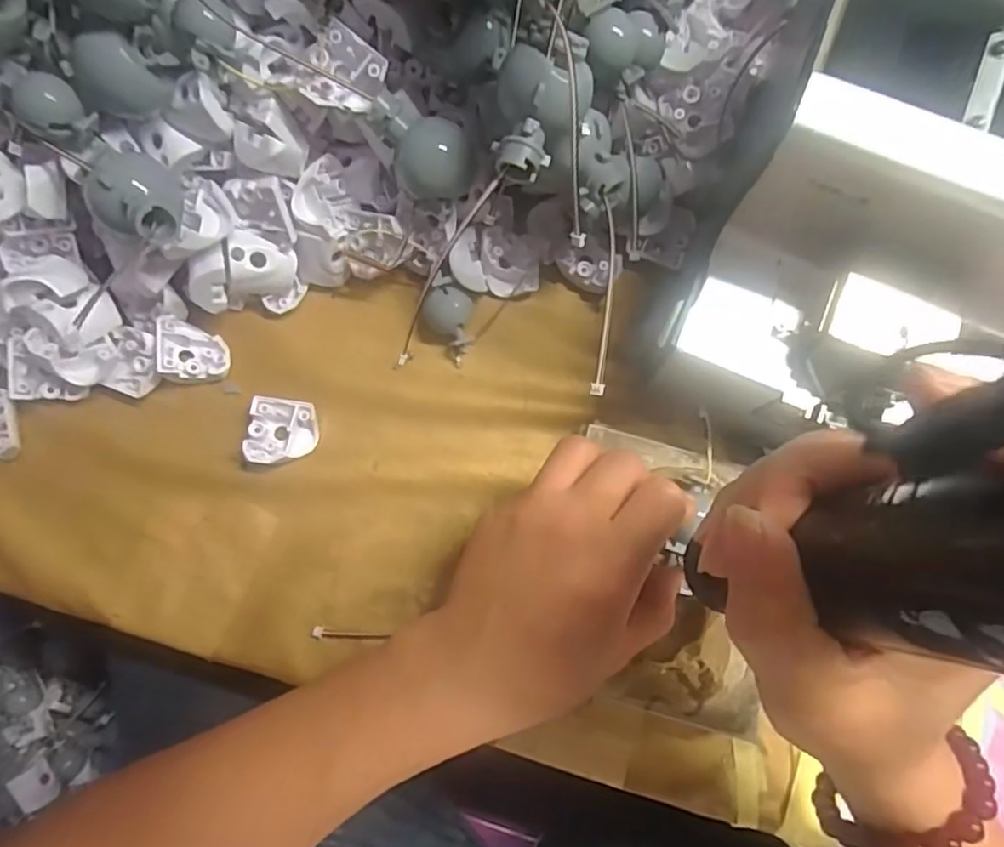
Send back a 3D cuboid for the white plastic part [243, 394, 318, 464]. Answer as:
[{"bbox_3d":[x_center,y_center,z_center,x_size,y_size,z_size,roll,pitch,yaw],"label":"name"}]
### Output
[{"bbox_3d":[-0.106,0.004,0.318,0.029,0.015,0.032,5,79,1],"label":"white plastic part"}]

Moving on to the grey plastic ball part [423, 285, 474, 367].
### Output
[{"bbox_3d":[-0.027,-0.048,0.327,0.023,0.022,0.032,-1,79,0],"label":"grey plastic ball part"}]

